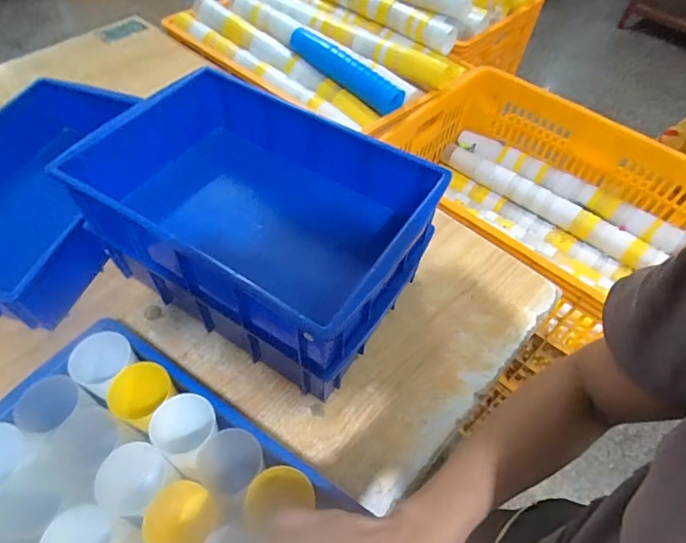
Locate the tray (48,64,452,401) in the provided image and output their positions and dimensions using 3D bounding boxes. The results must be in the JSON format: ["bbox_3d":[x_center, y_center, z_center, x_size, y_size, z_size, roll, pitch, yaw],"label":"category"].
[{"bbox_3d":[-0.095,-0.084,0.590,0.388,0.114,0.300,32,59,20],"label":"tray"}]

